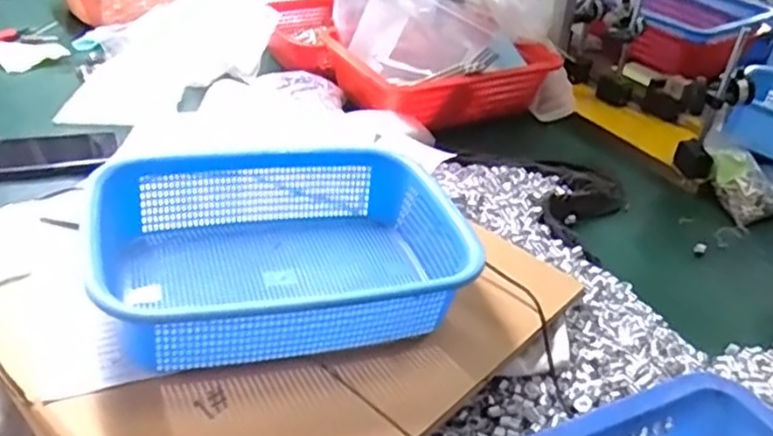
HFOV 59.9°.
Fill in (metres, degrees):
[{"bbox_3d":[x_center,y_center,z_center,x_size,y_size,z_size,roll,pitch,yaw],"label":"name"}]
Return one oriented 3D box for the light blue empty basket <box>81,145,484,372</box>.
[{"bbox_3d":[-0.081,0.024,0.544,0.274,0.071,0.203,-7,38,-19],"label":"light blue empty basket"}]

